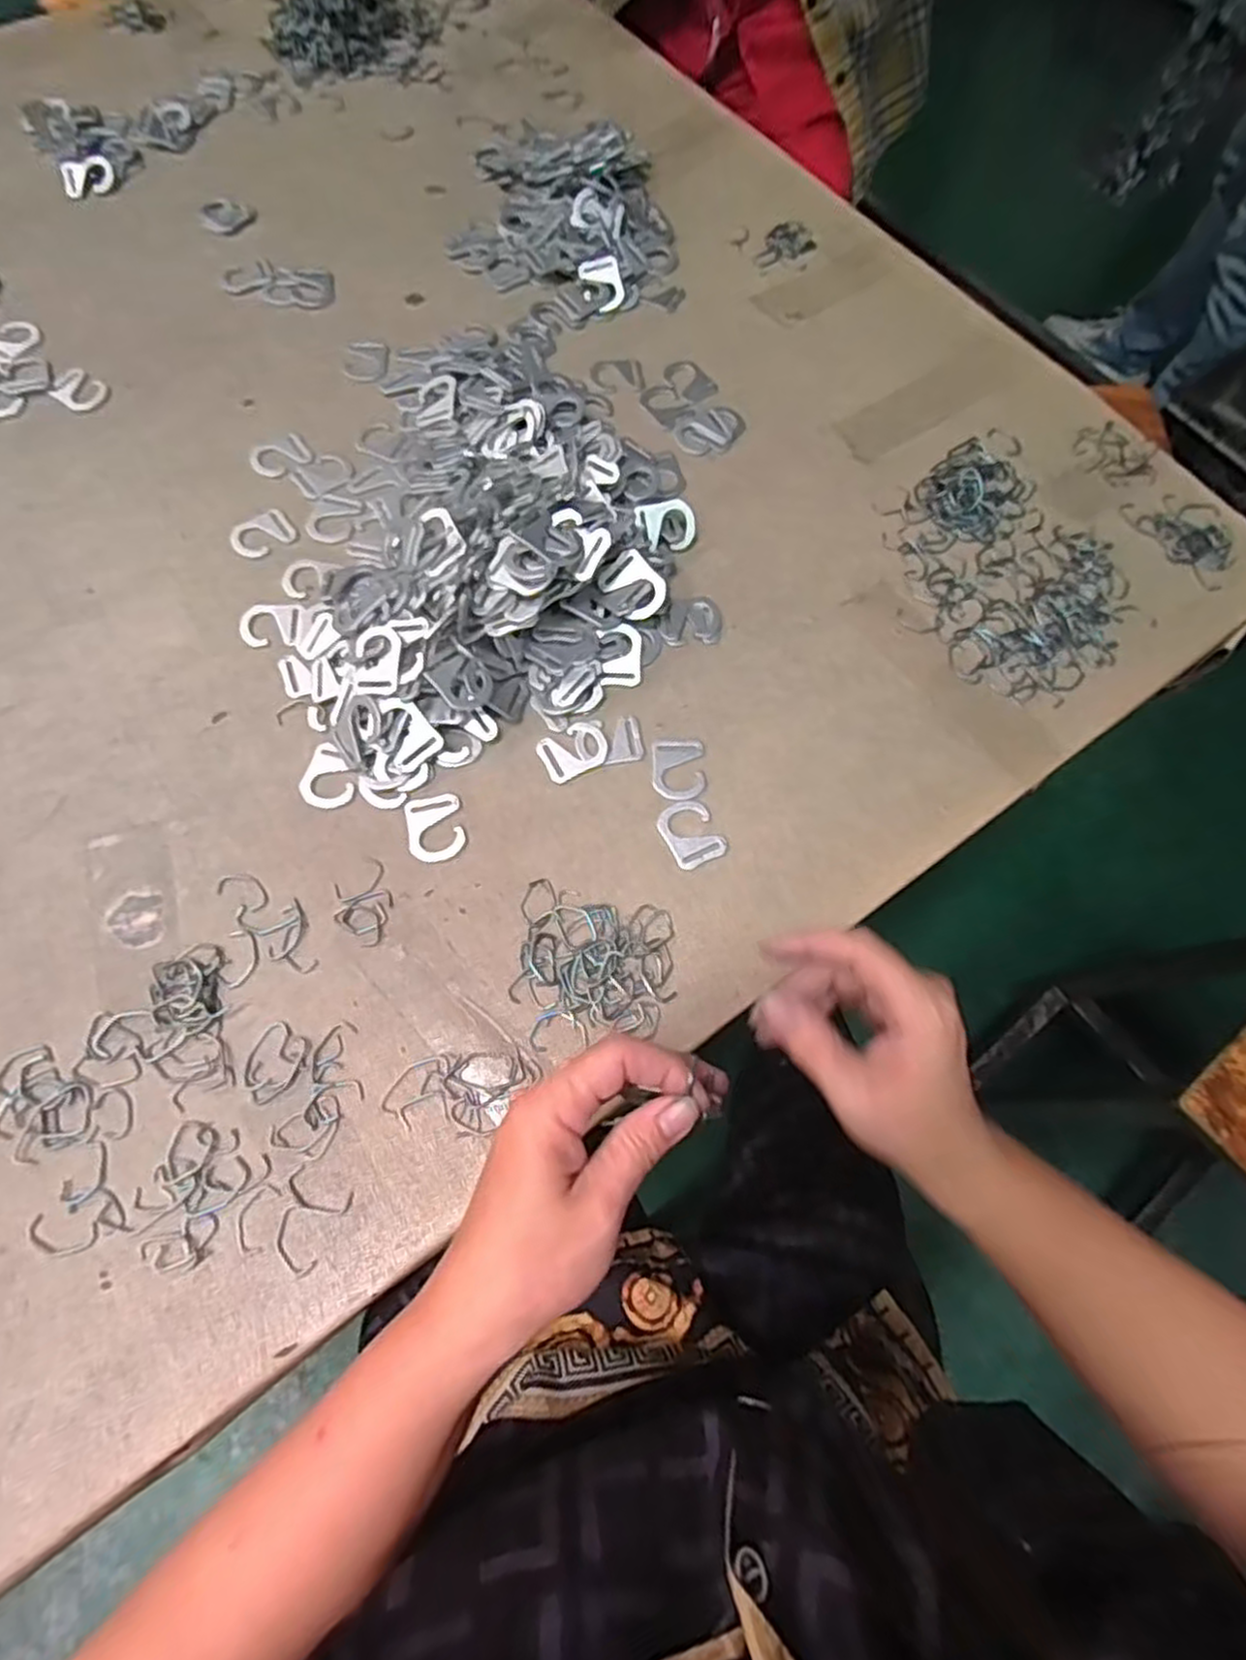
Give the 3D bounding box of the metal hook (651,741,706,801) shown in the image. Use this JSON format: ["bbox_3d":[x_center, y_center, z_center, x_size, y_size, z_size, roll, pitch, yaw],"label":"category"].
[{"bbox_3d":[0.037,-0.039,0.500,0.034,0.004,0.043,0,67,-2],"label":"metal hook"}]

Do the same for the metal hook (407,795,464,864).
[{"bbox_3d":[-0.118,-0.001,0.480,0.034,0.004,0.043,-11,67,-6],"label":"metal hook"}]

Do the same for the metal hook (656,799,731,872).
[{"bbox_3d":[0.043,0.002,0.484,0.034,0.004,0.043,-24,70,-12],"label":"metal hook"}]

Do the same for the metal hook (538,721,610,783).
[{"bbox_3d":[-0.032,-0.053,0.501,0.045,0.004,0.034,-27,70,-13],"label":"metal hook"}]

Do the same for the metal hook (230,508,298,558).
[{"bbox_3d":[-0.265,-0.218,0.561,0.043,0.004,0.036,-32,71,-14],"label":"metal hook"}]

